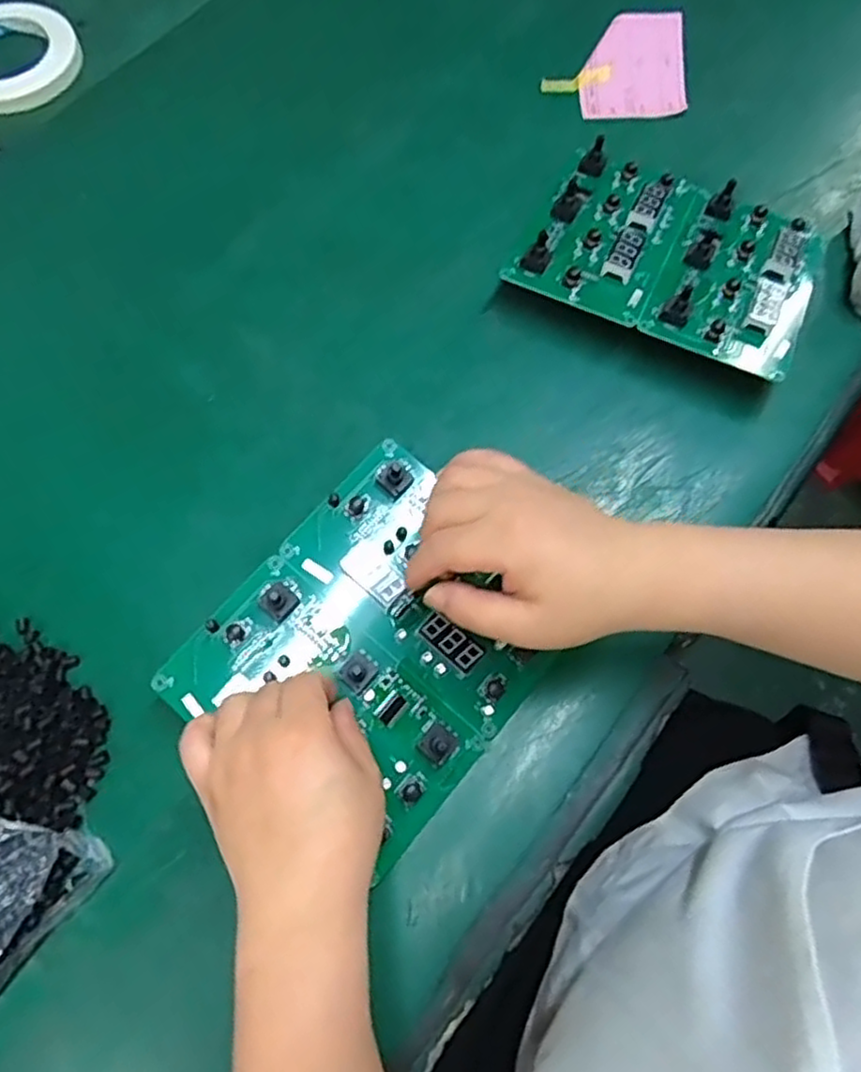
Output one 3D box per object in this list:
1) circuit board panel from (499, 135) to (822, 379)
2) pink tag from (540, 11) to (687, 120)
[{"bbox_3d":[0.173,-0.197,0.496,0.191,0.026,0.149,25,66,10],"label":"circuit board panel"},{"bbox_3d":[0.152,-0.380,0.576,0.110,0.015,0.081,-8,96,7],"label":"pink tag"}]

